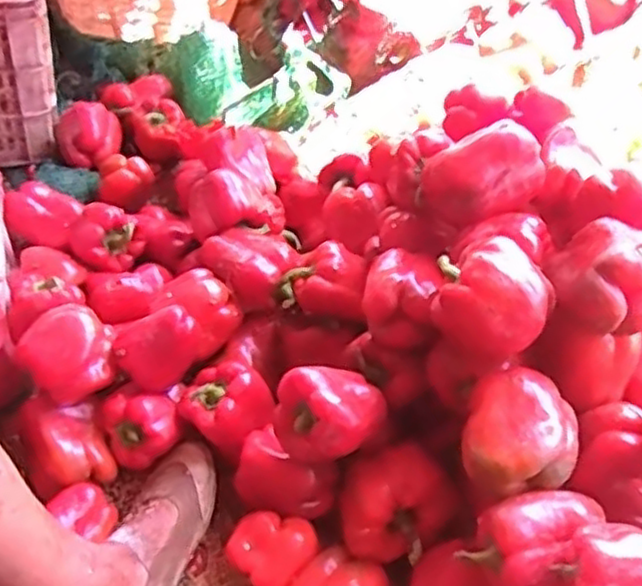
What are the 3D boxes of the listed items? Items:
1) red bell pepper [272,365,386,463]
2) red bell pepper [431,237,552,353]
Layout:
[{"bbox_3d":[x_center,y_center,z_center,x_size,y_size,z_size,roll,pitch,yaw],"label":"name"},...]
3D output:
[{"bbox_3d":[0.009,0.116,0.702,0.105,0.073,0.078,6,51,1],"label":"red bell pepper"},{"bbox_3d":[0.156,-0.002,0.657,0.104,0.085,0.092,18,52,11],"label":"red bell pepper"}]

